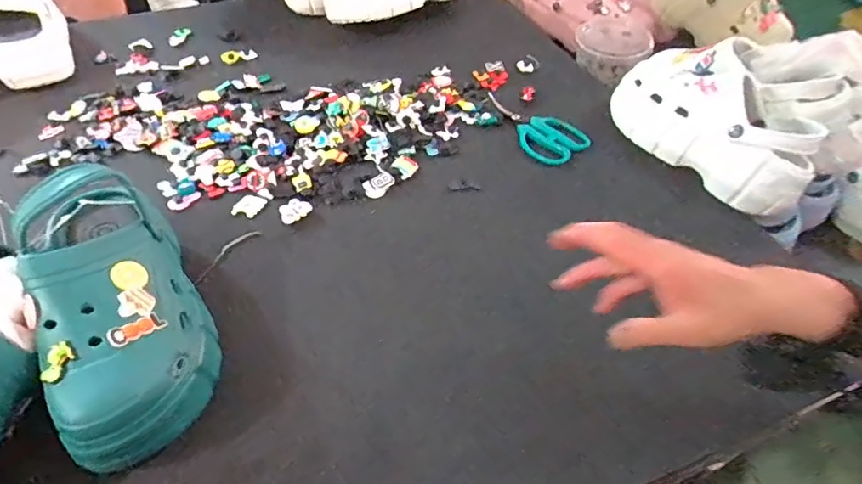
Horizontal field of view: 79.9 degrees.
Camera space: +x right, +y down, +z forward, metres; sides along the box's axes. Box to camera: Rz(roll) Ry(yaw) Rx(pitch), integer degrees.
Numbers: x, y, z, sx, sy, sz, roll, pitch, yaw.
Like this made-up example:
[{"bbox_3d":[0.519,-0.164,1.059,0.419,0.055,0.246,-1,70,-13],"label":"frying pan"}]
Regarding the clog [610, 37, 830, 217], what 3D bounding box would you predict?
[{"bbox_3d":[0.351,-0.152,0.629,0.149,0.096,0.252,-26,55,-22],"label":"clog"}]

